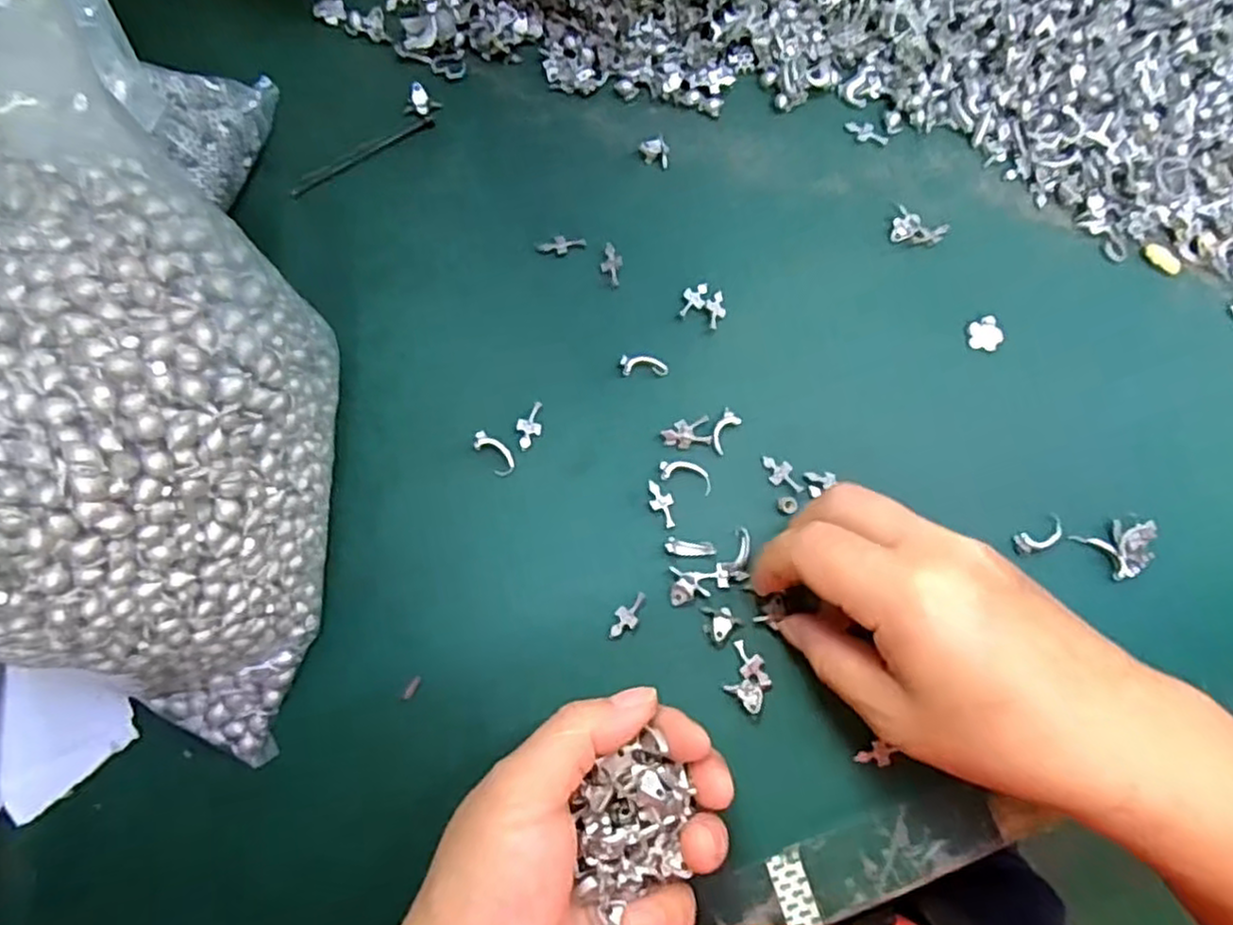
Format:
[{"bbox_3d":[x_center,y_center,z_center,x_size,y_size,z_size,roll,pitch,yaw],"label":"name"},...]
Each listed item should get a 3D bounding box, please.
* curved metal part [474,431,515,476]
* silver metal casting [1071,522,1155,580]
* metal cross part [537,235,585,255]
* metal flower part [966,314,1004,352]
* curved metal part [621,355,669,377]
[{"bbox_3d":[-0.052,-0.005,0.310,0.010,0.004,0.022,-39,80,-8],"label":"curved metal part"},{"bbox_3d":[0.209,0.035,0.303,0.031,0.006,0.023,-21,78,-4],"label":"silver metal casting"},{"bbox_3d":[-0.025,-0.099,0.334,0.022,0.004,0.009,-16,78,-3],"label":"metal cross part"},{"bbox_3d":[0.164,-0.057,0.327,0.014,0.004,0.015,0,78,0],"label":"metal flower part"},{"bbox_3d":[0.012,-0.042,0.320,0.021,0.004,0.009,2,78,1],"label":"curved metal part"}]

